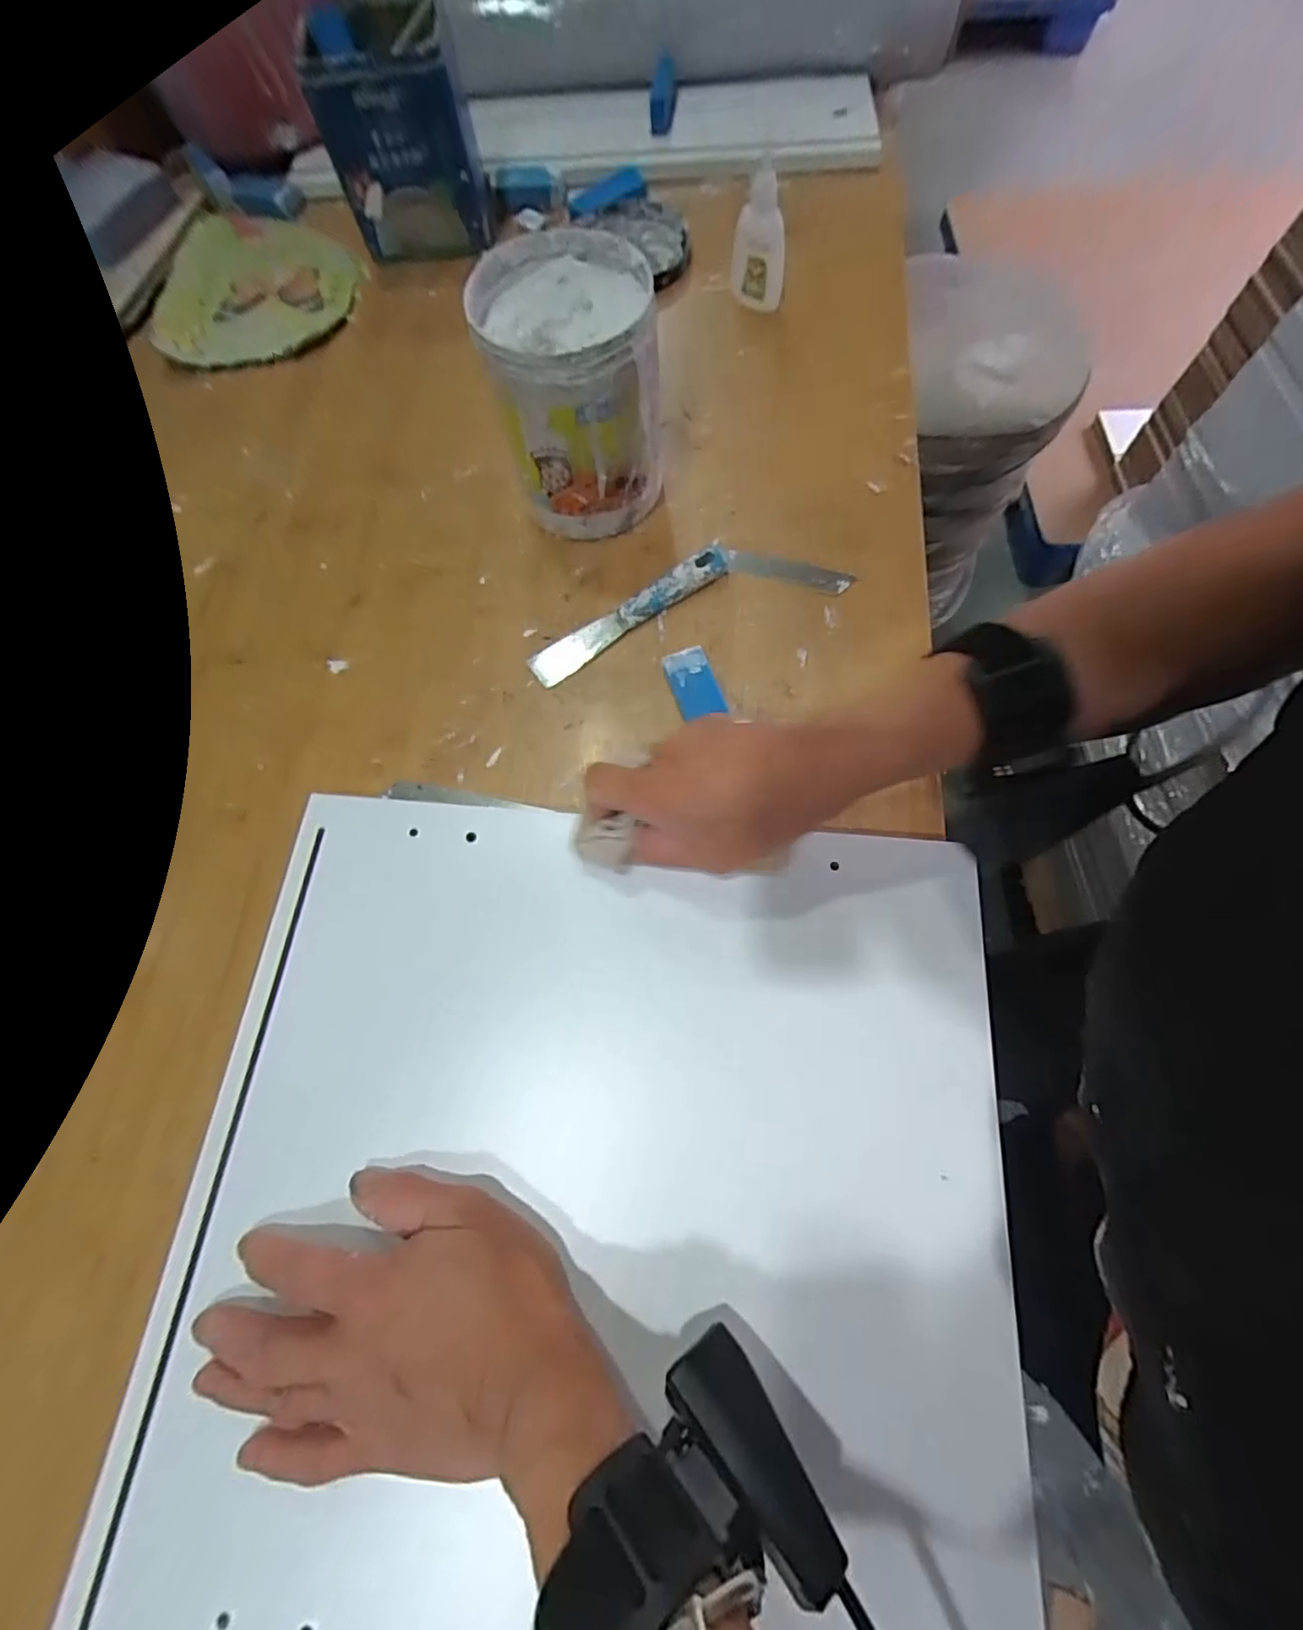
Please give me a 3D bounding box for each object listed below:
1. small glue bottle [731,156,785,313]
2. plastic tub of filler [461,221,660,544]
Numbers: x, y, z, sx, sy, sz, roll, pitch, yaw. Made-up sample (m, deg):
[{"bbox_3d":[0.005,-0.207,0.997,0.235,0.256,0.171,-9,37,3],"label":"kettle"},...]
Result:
[{"bbox_3d":[0.079,-0.416,0.439,0.039,0.079,0.023,8,71,4],"label":"small glue bottle"},{"bbox_3d":[-0.044,-0.247,0.365,0.093,0.121,0.095,0,70,1],"label":"plastic tub of filler"}]

